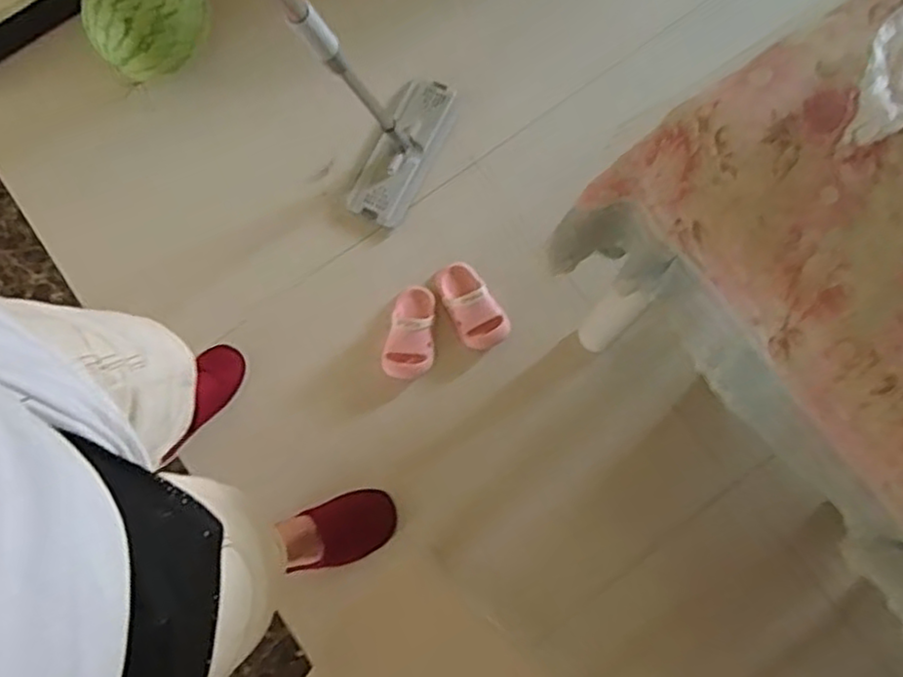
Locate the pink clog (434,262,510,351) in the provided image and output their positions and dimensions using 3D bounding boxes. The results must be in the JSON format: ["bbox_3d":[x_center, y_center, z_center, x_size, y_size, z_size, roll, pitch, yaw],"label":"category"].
[{"bbox_3d":[0.035,-0.066,1.328,0.093,0.052,0.181,-29,81,-6],"label":"pink clog"}]

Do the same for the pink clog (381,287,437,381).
[{"bbox_3d":[-0.075,-0.012,1.320,0.089,0.067,0.175,9,79,1],"label":"pink clog"}]

